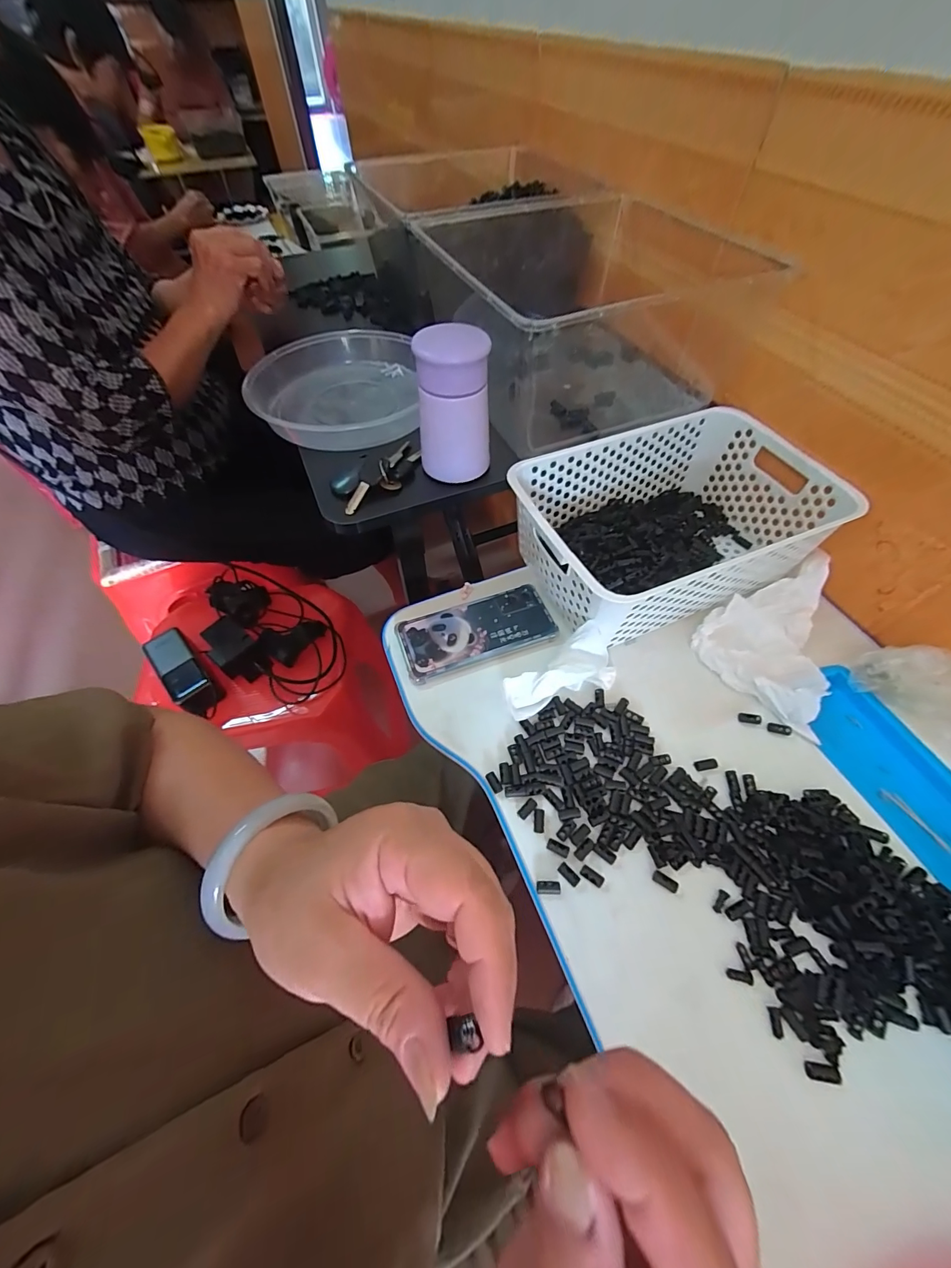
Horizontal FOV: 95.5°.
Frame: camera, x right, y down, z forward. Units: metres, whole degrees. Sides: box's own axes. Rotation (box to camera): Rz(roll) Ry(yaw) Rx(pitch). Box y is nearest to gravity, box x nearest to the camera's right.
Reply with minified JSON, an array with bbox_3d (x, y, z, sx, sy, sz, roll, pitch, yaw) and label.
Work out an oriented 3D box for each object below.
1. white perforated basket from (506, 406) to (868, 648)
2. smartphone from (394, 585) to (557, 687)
[{"bbox_3d":[0.207,-0.123,0.473,0.309,0.101,0.197,-21,59,-13],"label":"white perforated basket"},{"bbox_3d":[0.002,-0.002,0.463,0.161,0.013,0.075,-17,58,-10],"label":"smartphone"}]

